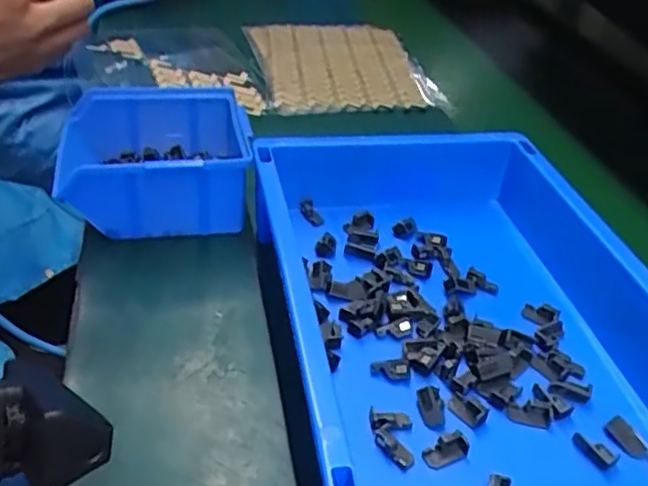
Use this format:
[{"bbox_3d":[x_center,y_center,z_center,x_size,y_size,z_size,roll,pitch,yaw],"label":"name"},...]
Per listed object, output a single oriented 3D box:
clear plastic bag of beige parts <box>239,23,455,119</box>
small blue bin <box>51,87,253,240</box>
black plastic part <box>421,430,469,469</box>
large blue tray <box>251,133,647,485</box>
[{"bbox_3d":[0.019,-0.205,0.739,0.188,0.014,0.221,-6,40,-11],"label":"clear plastic bag of beige parts"},{"bbox_3d":[-0.127,-0.062,0.491,0.132,0.066,0.120,-2,36,-13],"label":"small blue bin"},{"bbox_3d":[0.060,0.102,0.324,0.022,0.008,0.013,-12,40,-25],"label":"black plastic part"},{"bbox_3d":[0.082,0.035,0.381,0.217,0.066,0.306,-1,36,-12],"label":"large blue tray"}]

